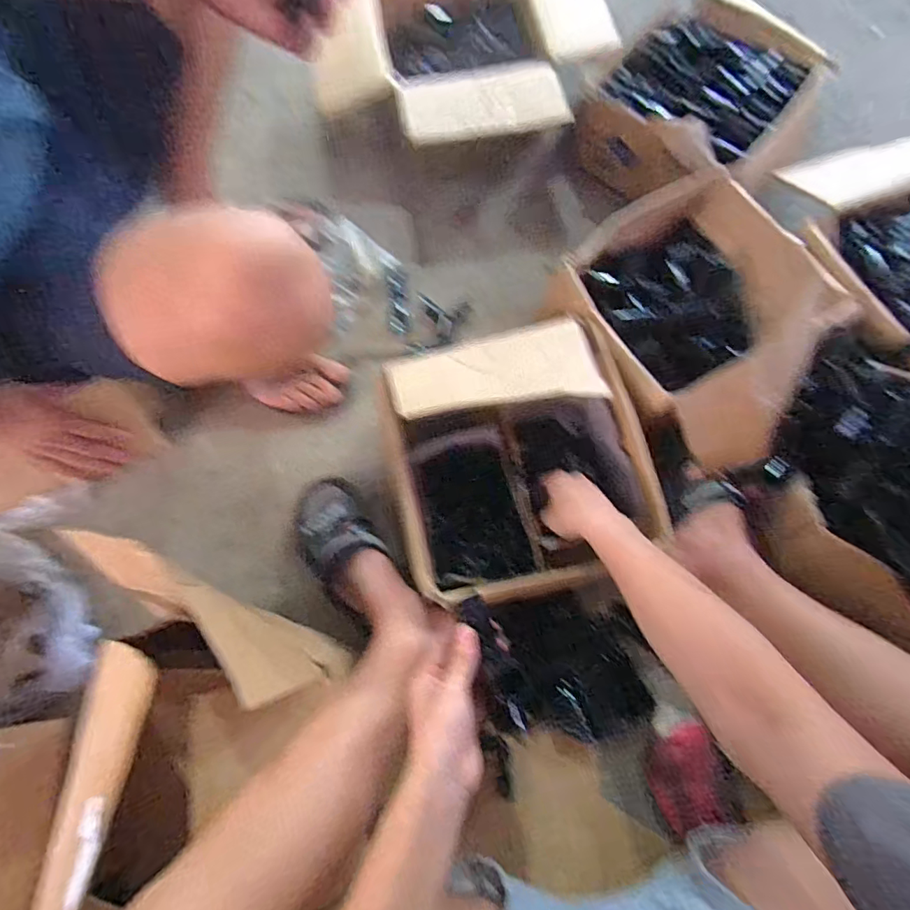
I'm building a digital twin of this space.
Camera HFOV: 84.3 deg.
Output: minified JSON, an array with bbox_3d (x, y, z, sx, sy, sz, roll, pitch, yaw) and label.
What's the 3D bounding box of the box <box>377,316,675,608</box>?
[{"bbox_3d":[0.079,0.013,0.670,0.303,0.165,0.321,-13,72,-4],"label":"box"}]

